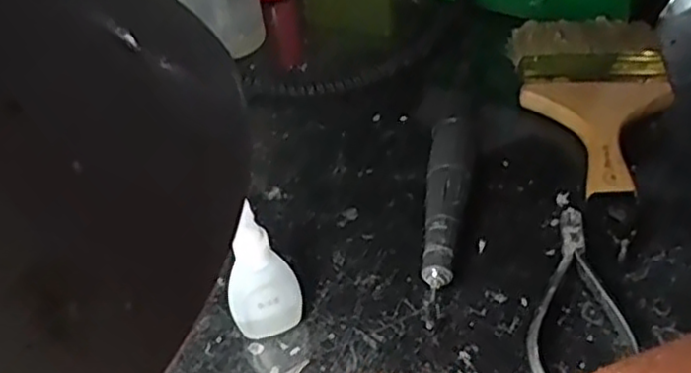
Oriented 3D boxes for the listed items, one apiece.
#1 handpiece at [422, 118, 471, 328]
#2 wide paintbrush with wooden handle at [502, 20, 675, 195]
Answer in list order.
[{"bbox_3d":[0.057,0.014,0.411,0.023,0.030,0.136,3,44,10],"label":"handpiece"},{"bbox_3d":[0.169,-0.059,0.479,0.096,0.023,0.184,-2,43,4],"label":"wide paintbrush with wooden handle"}]

